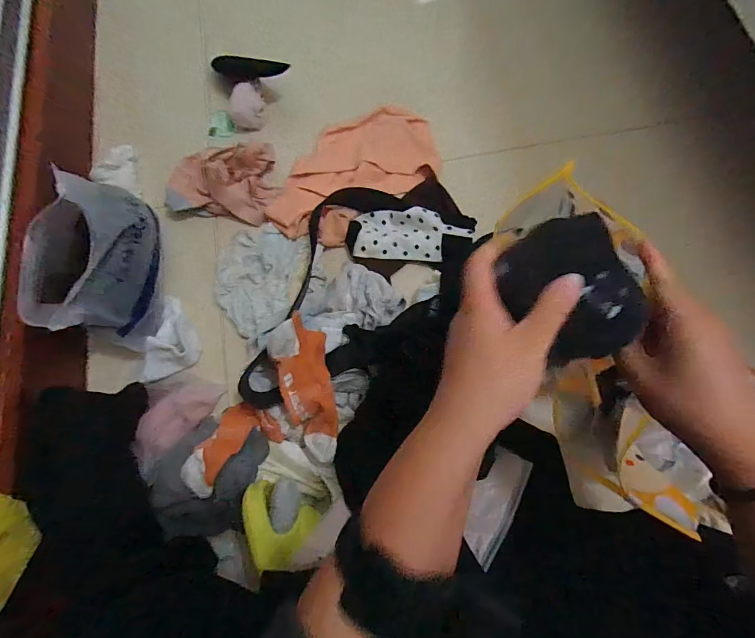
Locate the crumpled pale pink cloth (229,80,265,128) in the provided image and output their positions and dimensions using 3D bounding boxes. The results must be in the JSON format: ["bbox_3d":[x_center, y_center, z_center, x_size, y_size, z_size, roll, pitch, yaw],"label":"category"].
[{"bbox_3d":[-0.204,-0.328,0.603,0.053,0.031,0.073,-22,74,-5],"label":"crumpled pale pink cloth"}]

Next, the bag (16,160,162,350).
[{"bbox_3d":[-0.338,-0.072,0.459,0.124,0.107,0.188,-7,74,-1],"label":"bag"}]

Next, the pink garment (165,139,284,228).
[{"bbox_3d":[-0.216,-0.206,0.558,0.139,0.043,0.119,6,74,3],"label":"pink garment"}]

